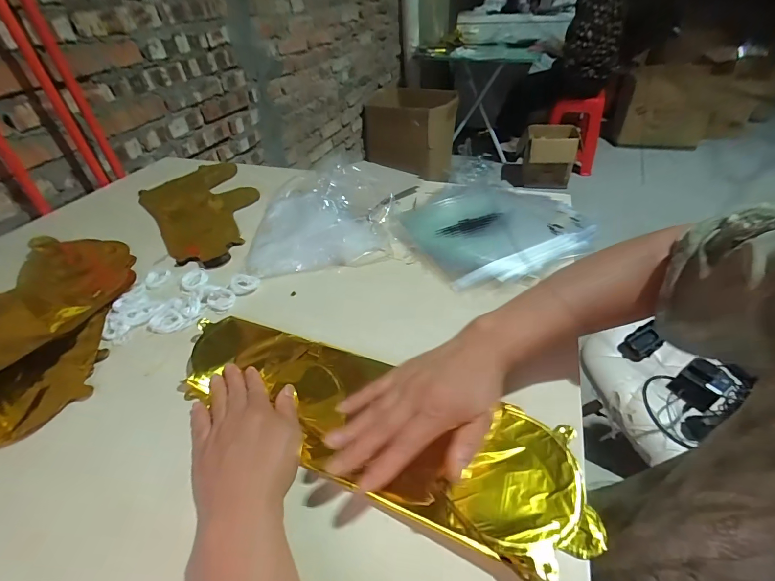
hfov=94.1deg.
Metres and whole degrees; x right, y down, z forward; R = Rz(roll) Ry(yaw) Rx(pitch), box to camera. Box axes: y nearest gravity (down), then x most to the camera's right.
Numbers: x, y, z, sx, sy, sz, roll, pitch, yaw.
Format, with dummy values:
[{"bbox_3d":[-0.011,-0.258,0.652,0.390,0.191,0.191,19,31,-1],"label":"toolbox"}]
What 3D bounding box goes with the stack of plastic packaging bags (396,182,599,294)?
[{"bbox_3d":[0.167,-0.114,0.594,0.279,0.020,0.276,-21,43,-17],"label":"stack of plastic packaging bags"}]

